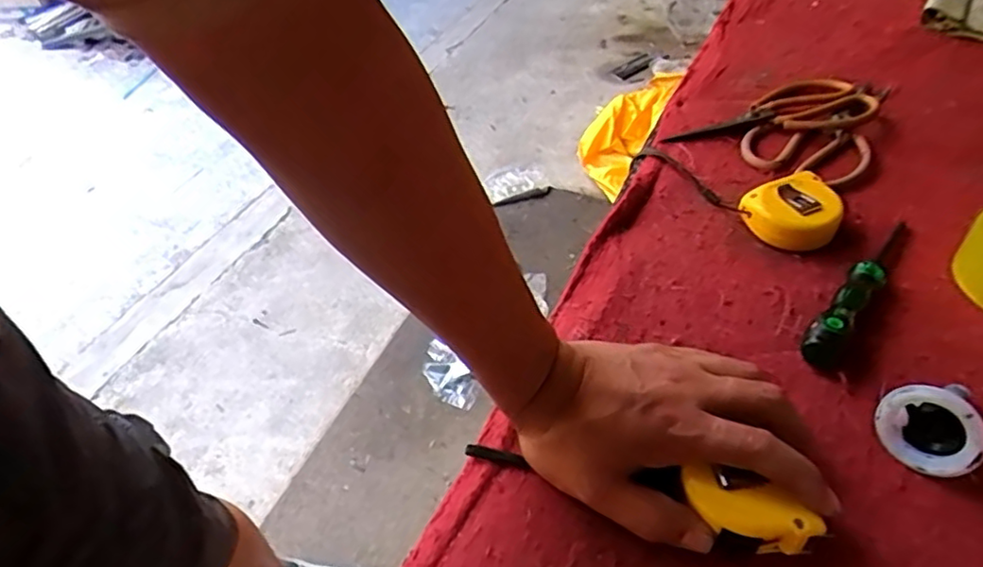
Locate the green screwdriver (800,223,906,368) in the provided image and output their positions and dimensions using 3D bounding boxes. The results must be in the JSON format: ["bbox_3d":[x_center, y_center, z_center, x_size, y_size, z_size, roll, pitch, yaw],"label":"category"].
[{"bbox_3d":[0.276,-0.003,0.474,0.021,0.028,0.178,31,55,30],"label":"green screwdriver"}]

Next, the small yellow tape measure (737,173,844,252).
[{"bbox_3d":[0.248,-0.058,0.529,0.067,0.030,0.069,-27,49,-21],"label":"small yellow tape measure"}]

